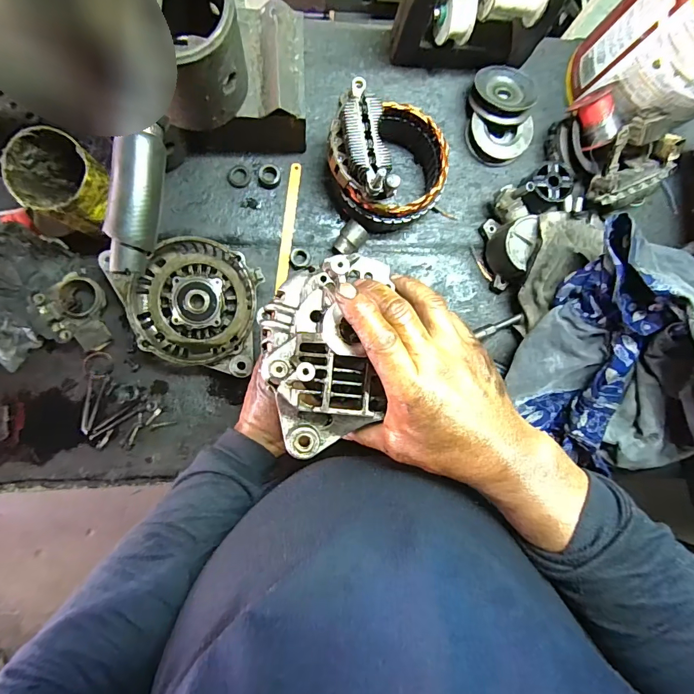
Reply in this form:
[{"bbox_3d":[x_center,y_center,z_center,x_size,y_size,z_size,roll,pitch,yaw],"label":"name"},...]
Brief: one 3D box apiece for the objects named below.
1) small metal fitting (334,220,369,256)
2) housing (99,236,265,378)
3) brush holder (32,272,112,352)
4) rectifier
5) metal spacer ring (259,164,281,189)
[{"bbox_3d":[0.005,-0.130,0.488,0.028,0.023,0.041,35,112,-6],"label":"small metal fitting"},{"bbox_3d":[-0.186,-0.053,0.465,0.173,0.045,0.139,13,86,-5],"label":"housing"},{"bbox_3d":[-0.305,-0.039,0.464,0.065,0.028,0.087,-26,90,-6],"label":"brush holder"},{"bbox_3d":[0.014,-0.209,0.416,0.056,0.035,0.113,-13,88,-6],"label":"rectifier"},{"bbox_3d":[-0.093,-0.206,0.485,0.026,0.010,0.029,-1,87,-5],"label":"metal spacer ring"}]

